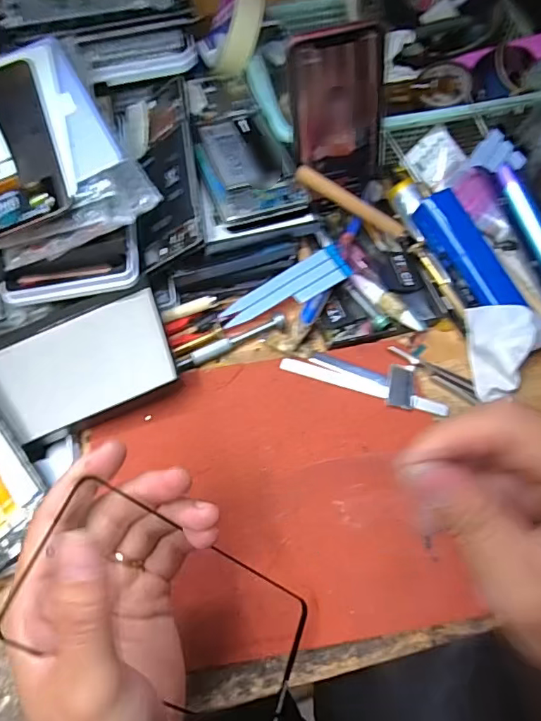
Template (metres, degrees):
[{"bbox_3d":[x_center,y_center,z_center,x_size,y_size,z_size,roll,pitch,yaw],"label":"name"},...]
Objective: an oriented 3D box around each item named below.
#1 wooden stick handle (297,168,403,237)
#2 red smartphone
[{"bbox_3d":[0.067,-0.131,0.429,0.101,0.011,0.012,28,68,-11],"label":"wooden stick handle"},{"bbox_3d":[0.056,-0.191,0.419,0.071,0.138,0.013,-11,49,0],"label":"red smartphone"}]

